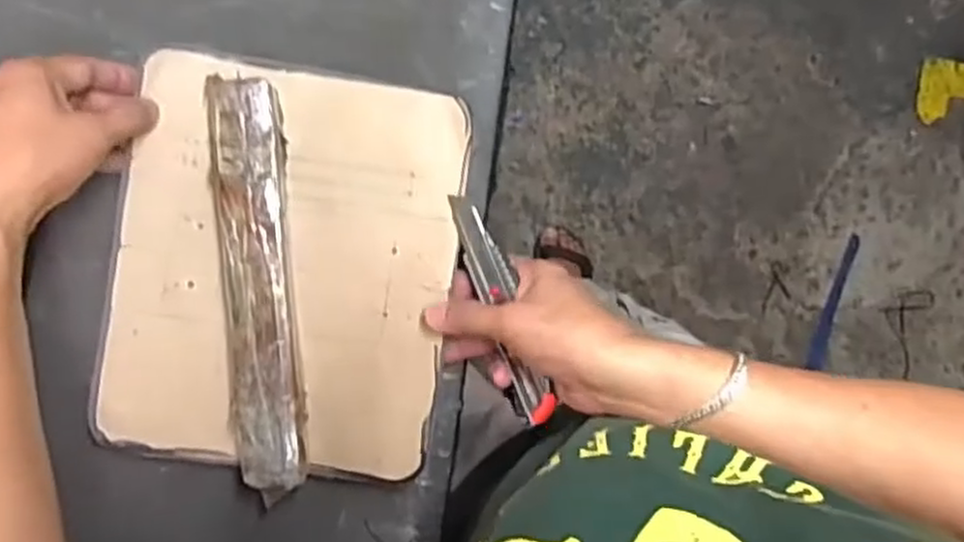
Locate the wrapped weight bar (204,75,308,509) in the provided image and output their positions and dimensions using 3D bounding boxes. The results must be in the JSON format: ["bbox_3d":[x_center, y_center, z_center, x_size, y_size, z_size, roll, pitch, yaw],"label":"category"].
[{"bbox_3d":[-0.145,0.011,0.485,0.047,0.031,0.261,-4,96,-12],"label":"wrapped weight bar"}]

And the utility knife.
[{"bbox_3d":[0.012,0.023,0.499,0.024,0.021,0.157,-17,86,-7],"label":"utility knife"}]

